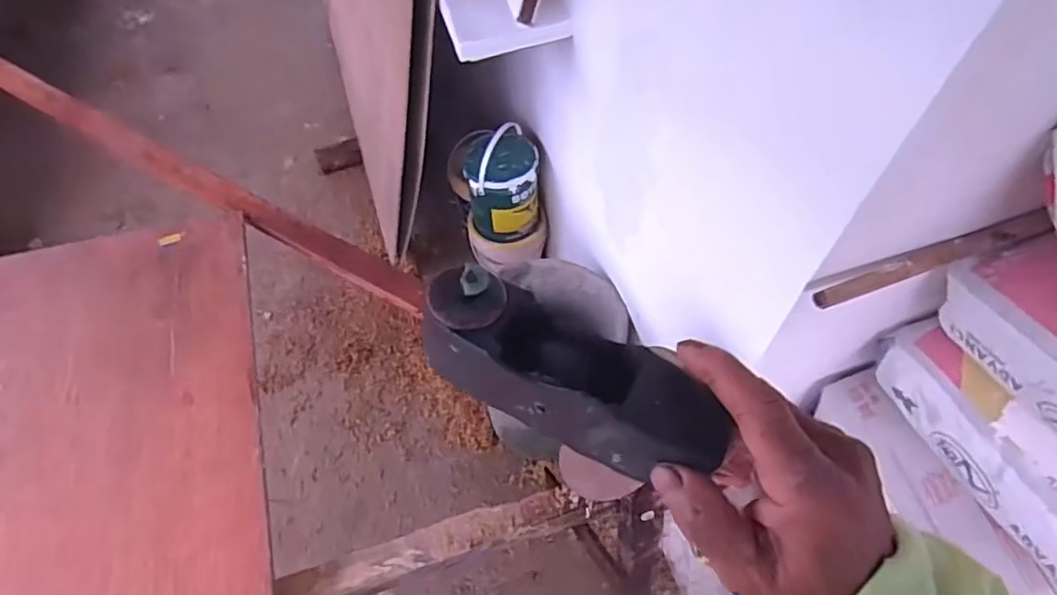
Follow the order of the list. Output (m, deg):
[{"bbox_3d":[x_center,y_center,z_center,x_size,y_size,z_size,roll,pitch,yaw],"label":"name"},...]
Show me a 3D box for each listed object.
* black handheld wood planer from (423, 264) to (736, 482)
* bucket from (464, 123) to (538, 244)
[{"bbox_3d":[0.020,0.033,0.270,0.141,0.042,0.049,26,61,10],"label":"black handheld wood planer"},{"bbox_3d":[-0.058,-0.271,1.448,0.162,0.262,0.155,0,56,1],"label":"bucket"}]

